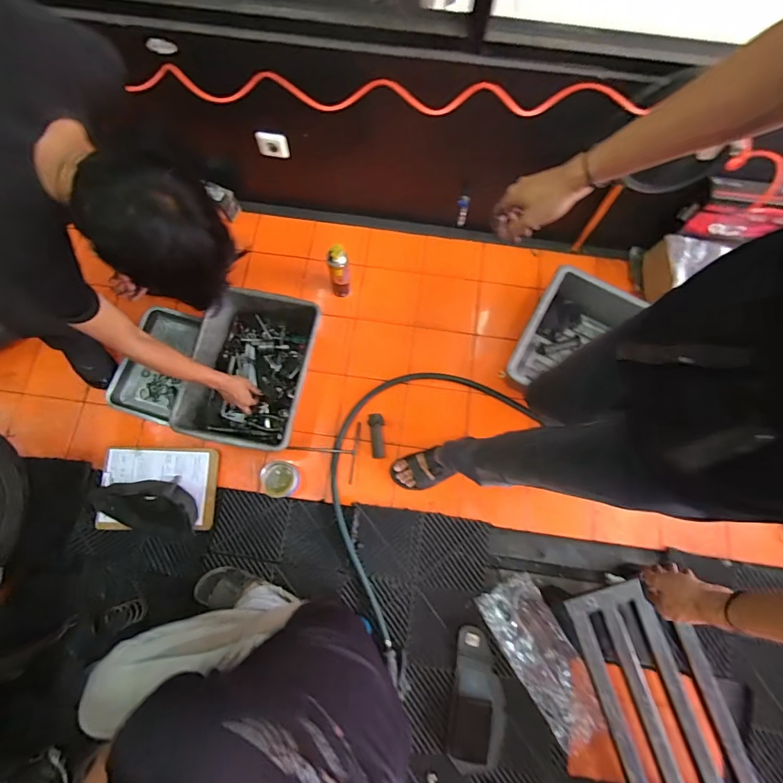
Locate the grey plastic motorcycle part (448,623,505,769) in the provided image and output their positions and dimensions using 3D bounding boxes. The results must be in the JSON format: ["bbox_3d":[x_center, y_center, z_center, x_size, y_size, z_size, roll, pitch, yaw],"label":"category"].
[{"bbox_3d":[0.231,0.803,1.132,0.135,0.045,0.307,10,75,2],"label":"grey plastic motorcycle part"}]

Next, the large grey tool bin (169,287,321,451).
[{"bbox_3d":[-0.425,-0.069,1.301,0.309,0.146,0.464,11,75,3],"label":"large grey tool bin"}]

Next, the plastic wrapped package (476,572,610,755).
[{"bbox_3d":[0.409,0.718,1.165,0.175,0.046,0.405,-29,77,-8],"label":"plastic wrapped package"}]

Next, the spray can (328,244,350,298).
[{"bbox_3d":[-0.162,-0.370,1.343,0.059,0.232,0.051,-12,75,-4],"label":"spray can"}]

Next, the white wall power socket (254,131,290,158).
[{"bbox_3d":[-0.349,-0.725,1.266,0.090,0.090,0.008,-2,75,-1],"label":"white wall power socket"}]

